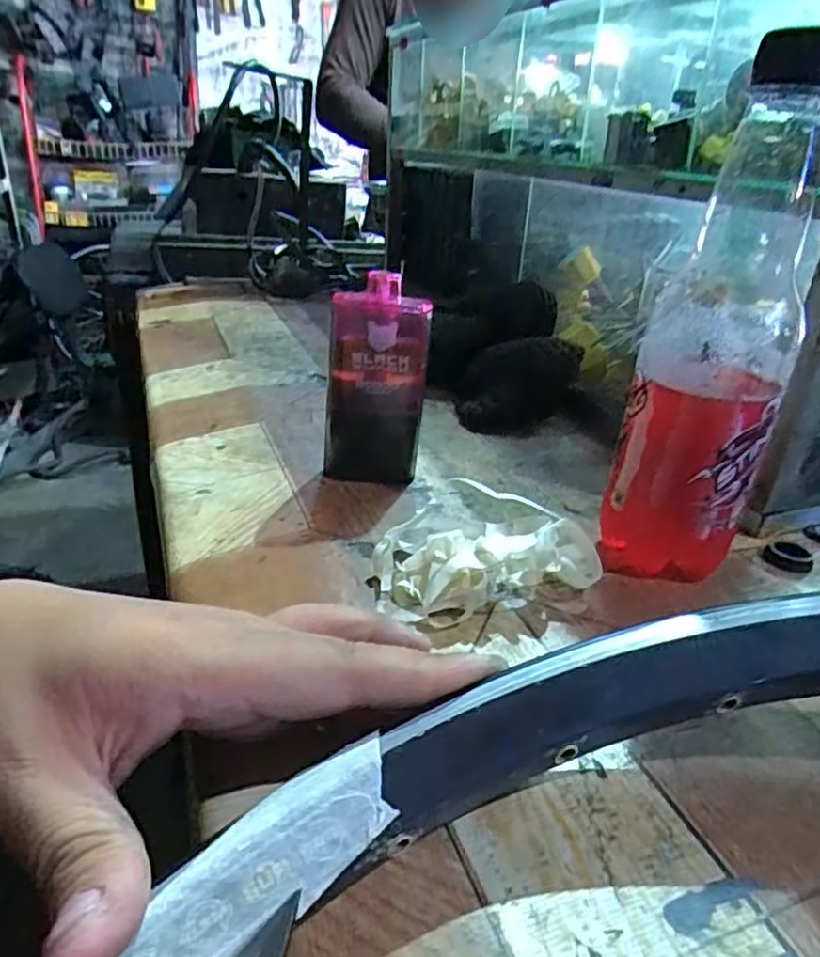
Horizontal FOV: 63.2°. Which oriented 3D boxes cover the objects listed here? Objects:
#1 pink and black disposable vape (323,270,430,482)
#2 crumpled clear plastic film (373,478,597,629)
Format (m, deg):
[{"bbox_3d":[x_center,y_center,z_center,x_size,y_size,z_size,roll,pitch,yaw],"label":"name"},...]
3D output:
[{"bbox_3d":[-0.017,-0.045,0.324,0.047,0.099,0.018,1,27,-8],"label":"pink and black disposable vape"},{"bbox_3d":[0.029,0.029,0.264,0.087,0.032,0.056,-8,29,-25],"label":"crumpled clear plastic film"}]

